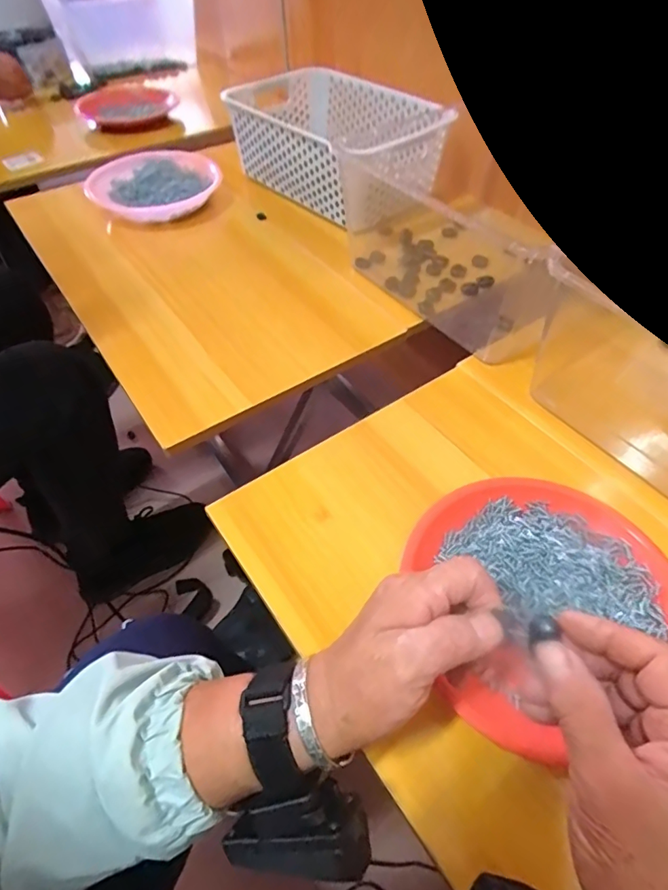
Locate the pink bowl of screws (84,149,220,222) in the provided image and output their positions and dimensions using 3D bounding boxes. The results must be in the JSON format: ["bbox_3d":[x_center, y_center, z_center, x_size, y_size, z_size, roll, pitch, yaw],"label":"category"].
[{"bbox_3d":[-0.276,-0.404,0.755,0.189,0.037,0.187,0,51,0],"label":"pink bowl of screws"}]

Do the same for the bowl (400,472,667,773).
[{"bbox_3d":[0.145,0.105,0.357,0.190,0.029,0.173,0,51,0],"label":"bowl"}]

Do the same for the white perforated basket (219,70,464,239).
[{"bbox_3d":[0.004,-0.450,0.733,0.232,0.105,0.304,-30,58,-22],"label":"white perforated basket"}]

